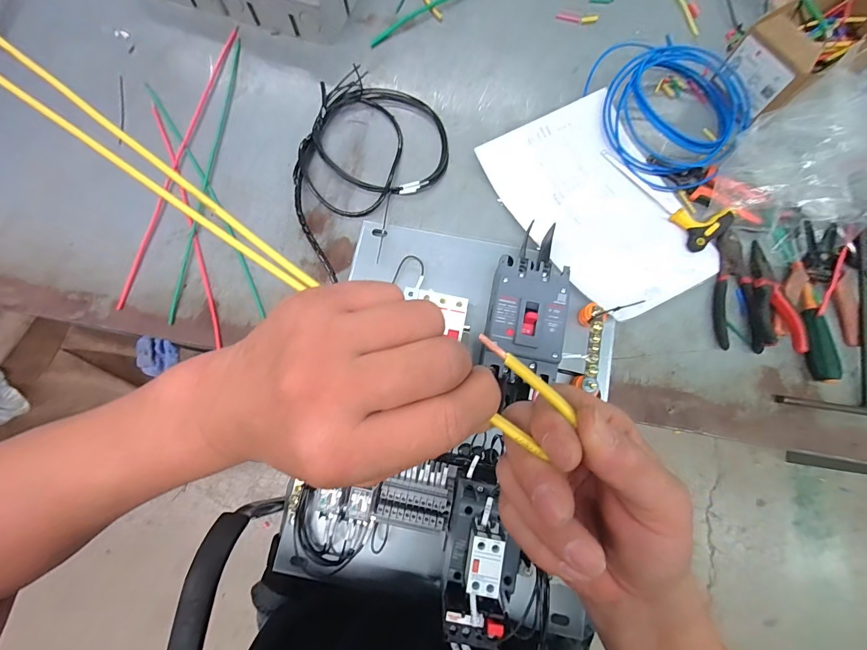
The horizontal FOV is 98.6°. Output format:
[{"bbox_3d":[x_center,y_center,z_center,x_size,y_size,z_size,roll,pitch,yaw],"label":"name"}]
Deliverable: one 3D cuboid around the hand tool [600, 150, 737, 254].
[{"bbox_3d":[0.309,-0.182,0.492,0.068,0.019,0.180,-35,79,-7],"label":"hand tool"}]

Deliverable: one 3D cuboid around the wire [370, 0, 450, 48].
[{"bbox_3d":[-0.006,-0.488,0.579,0.215,0.005,0.025,-32,78,-7],"label":"wire"}]

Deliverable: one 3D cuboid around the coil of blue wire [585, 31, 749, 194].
[{"bbox_3d":[0.324,-0.295,0.505,0.187,0.048,0.218,-20,77,-4],"label":"coil of blue wire"}]

